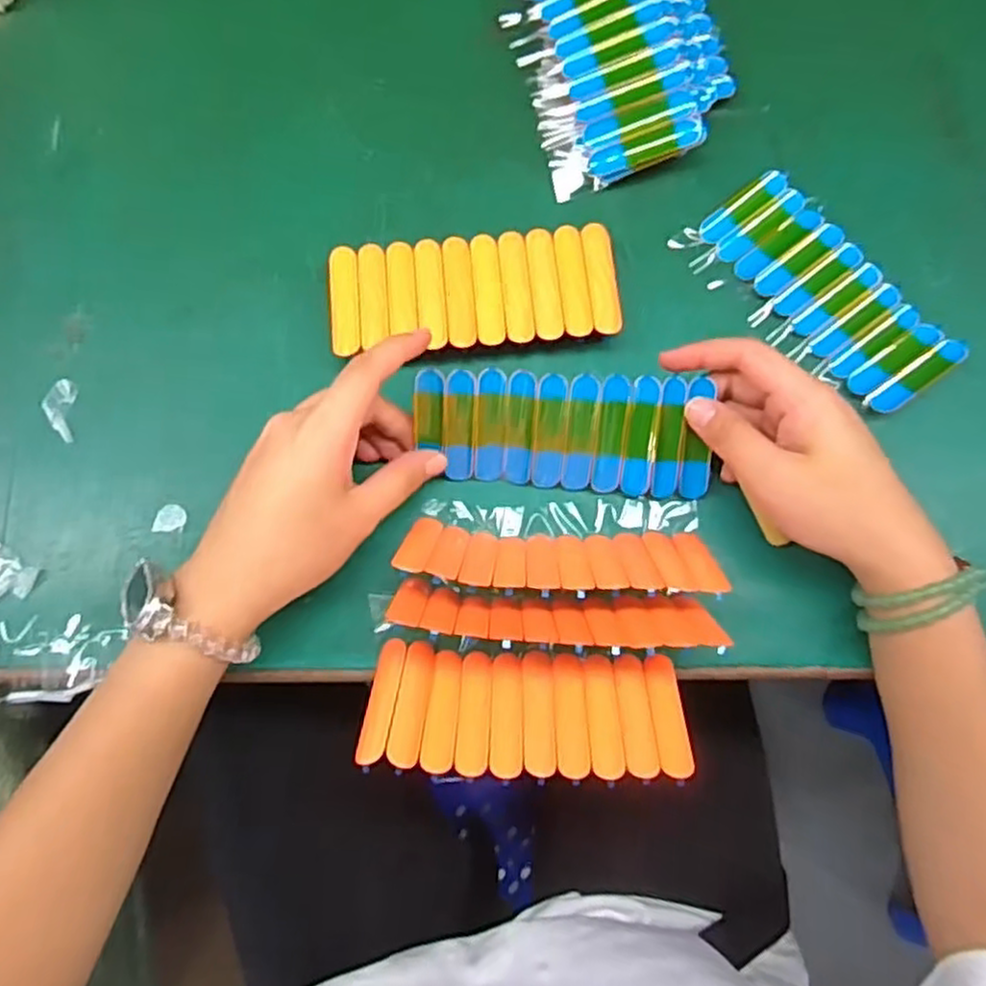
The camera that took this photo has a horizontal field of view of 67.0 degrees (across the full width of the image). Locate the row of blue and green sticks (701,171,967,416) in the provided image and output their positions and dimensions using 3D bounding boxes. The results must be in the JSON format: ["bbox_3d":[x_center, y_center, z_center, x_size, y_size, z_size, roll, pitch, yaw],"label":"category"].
[{"bbox_3d":[0.186,-0.113,0.414,0.063,0.008,0.149,-38,77,-9],"label":"row of blue and green sticks"}]

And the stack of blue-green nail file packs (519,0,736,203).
[{"bbox_3d":[0.074,-0.274,0.439,0.116,0.032,0.178,-13,78,-2],"label":"stack of blue-green nail file packs"}]

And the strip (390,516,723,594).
[{"bbox_3d":[0.032,0.031,0.363,0.150,0.061,0.006,3,111,1],"label":"strip"}]

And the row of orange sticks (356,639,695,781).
[{"bbox_3d":[0.016,0.103,0.355,0.148,0.008,0.061,3,47,-1],"label":"row of orange sticks"}]

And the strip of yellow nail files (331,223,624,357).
[{"bbox_3d":[-0.010,-0.108,0.408,0.151,0.022,0.065,-6,78,0],"label":"strip of yellow nail files"}]

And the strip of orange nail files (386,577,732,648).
[{"bbox_3d":[0.028,0.058,0.352,0.148,0.059,0.007,3,102,2],"label":"strip of orange nail files"}]

